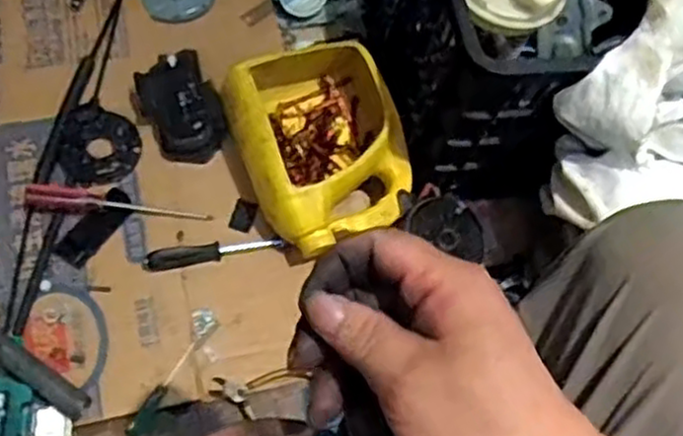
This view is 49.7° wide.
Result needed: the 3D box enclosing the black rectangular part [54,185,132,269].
[{"bbox_3d":[-0.272,0.009,0.824,0.037,0.015,0.101,29,64,11],"label":"black rectangular part"}]

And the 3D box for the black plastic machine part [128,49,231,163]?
[{"bbox_3d":[-0.190,-0.127,0.867,0.096,0.057,0.120,-17,64,-13],"label":"black plastic machine part"}]

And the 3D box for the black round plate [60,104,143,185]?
[{"bbox_3d":[-0.284,-0.087,0.870,0.088,0.010,0.104,-6,62,-7],"label":"black round plate"}]

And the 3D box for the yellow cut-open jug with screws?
[{"bbox_3d":[-0.018,-0.087,0.832,0.182,0.104,0.224,-20,70,-18],"label":"yellow cut-open jug with screws"}]

